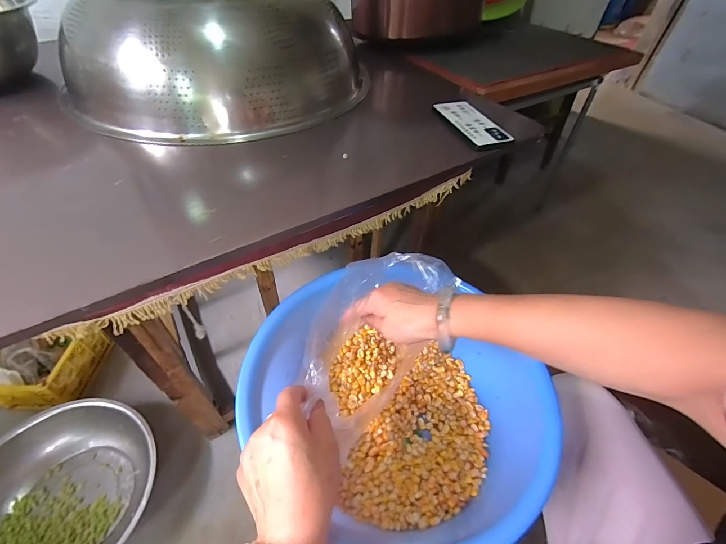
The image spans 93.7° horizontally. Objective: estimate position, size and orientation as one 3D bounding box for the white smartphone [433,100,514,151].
[{"bbox_3d":[0.188,-0.263,0.598,0.080,0.010,0.165,-13,50,-15],"label":"white smartphone"}]

